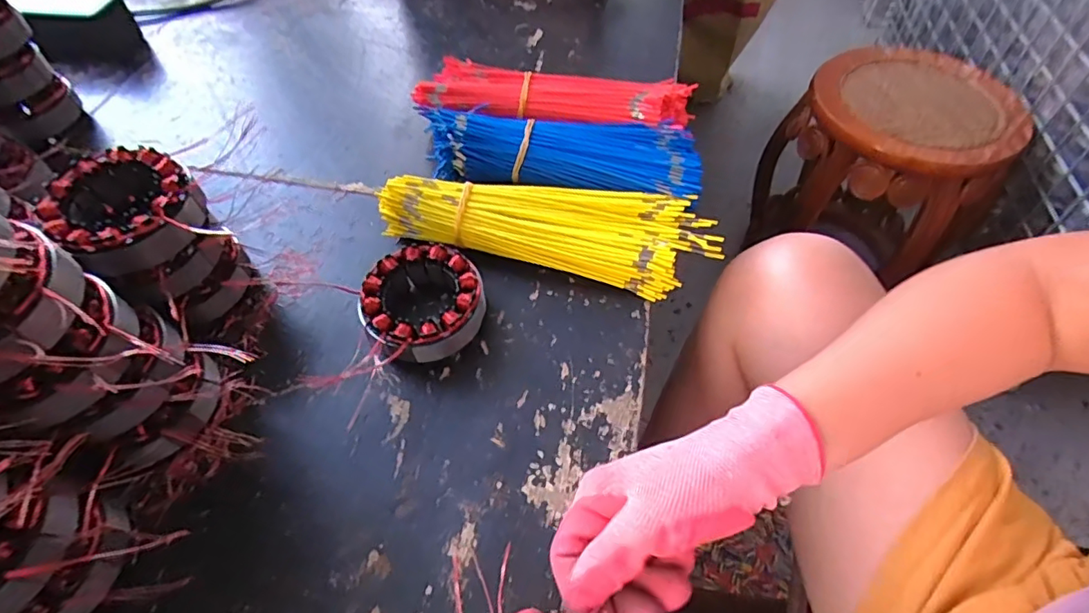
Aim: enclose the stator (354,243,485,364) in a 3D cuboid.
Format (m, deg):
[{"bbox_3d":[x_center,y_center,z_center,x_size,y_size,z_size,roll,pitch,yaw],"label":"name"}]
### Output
[{"bbox_3d":[-0.090,-0.001,0.411,0.084,0.041,0.087,0,54,0],"label":"stator"}]

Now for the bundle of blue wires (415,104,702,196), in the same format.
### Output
[{"bbox_3d":[0.013,-0.140,0.498,0.253,0.047,0.085,9,55,6],"label":"bundle of blue wires"}]

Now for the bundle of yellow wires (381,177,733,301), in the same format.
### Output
[{"bbox_3d":[0.004,-0.069,0.452,0.265,0.044,0.082,10,55,7],"label":"bundle of yellow wires"}]

